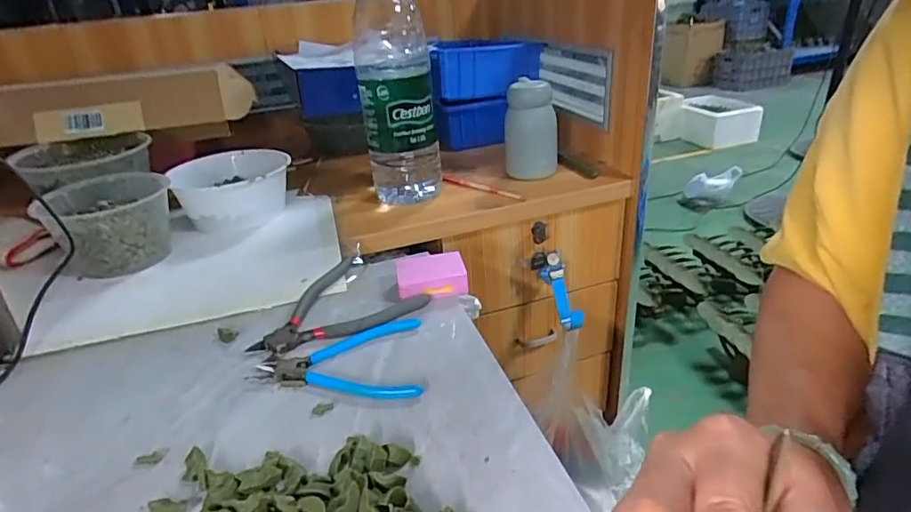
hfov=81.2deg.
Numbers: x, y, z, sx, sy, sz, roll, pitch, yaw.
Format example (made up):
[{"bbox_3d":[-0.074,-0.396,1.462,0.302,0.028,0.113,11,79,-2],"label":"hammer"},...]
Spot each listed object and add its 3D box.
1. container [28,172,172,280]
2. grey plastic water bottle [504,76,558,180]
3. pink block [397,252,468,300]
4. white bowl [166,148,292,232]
[{"bbox_3d":[-0.423,-0.034,0.667,0.129,0.098,0.134,-14,30,-15],"label":"container"},{"bbox_3d":[0.117,-0.196,0.822,0.080,0.142,0.078,0,28,9],"label":"grey plastic water bottle"},{"bbox_3d":[-0.026,0.022,0.578,0.072,0.030,0.049,-11,29,-8],"label":"pink block"},{"bbox_3d":[-0.308,-0.090,0.754,0.148,0.077,0.145,-5,28,3],"label":"white bowl"}]

